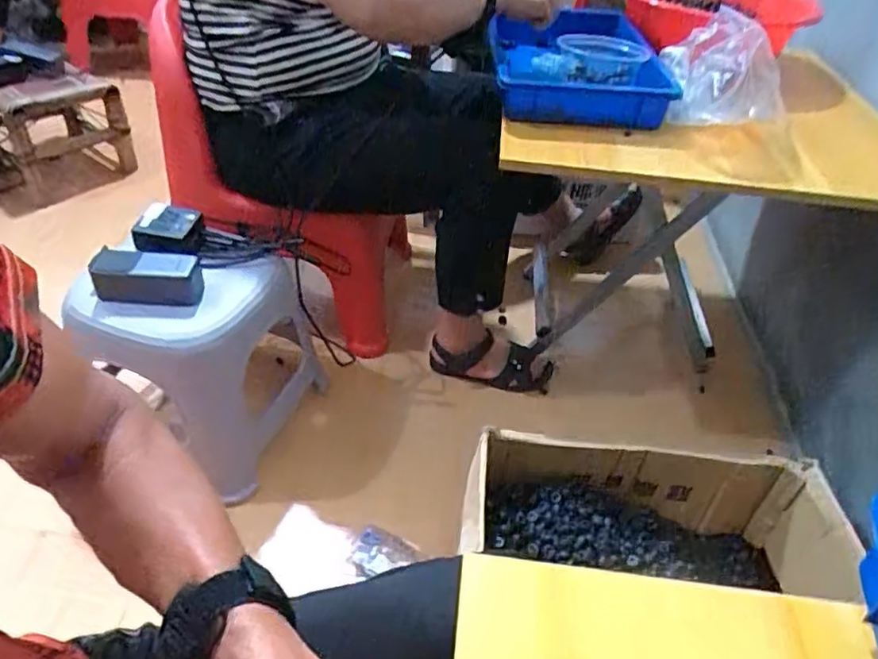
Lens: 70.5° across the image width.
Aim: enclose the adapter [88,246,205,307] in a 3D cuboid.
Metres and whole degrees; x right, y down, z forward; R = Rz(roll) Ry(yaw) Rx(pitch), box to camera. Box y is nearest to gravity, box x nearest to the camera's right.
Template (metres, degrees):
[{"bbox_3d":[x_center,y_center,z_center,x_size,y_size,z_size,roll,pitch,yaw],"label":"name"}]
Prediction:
[{"bbox_3d":[-0.393,-0.068,0.837,0.146,0.063,0.055,5,43,0],"label":"adapter"}]

